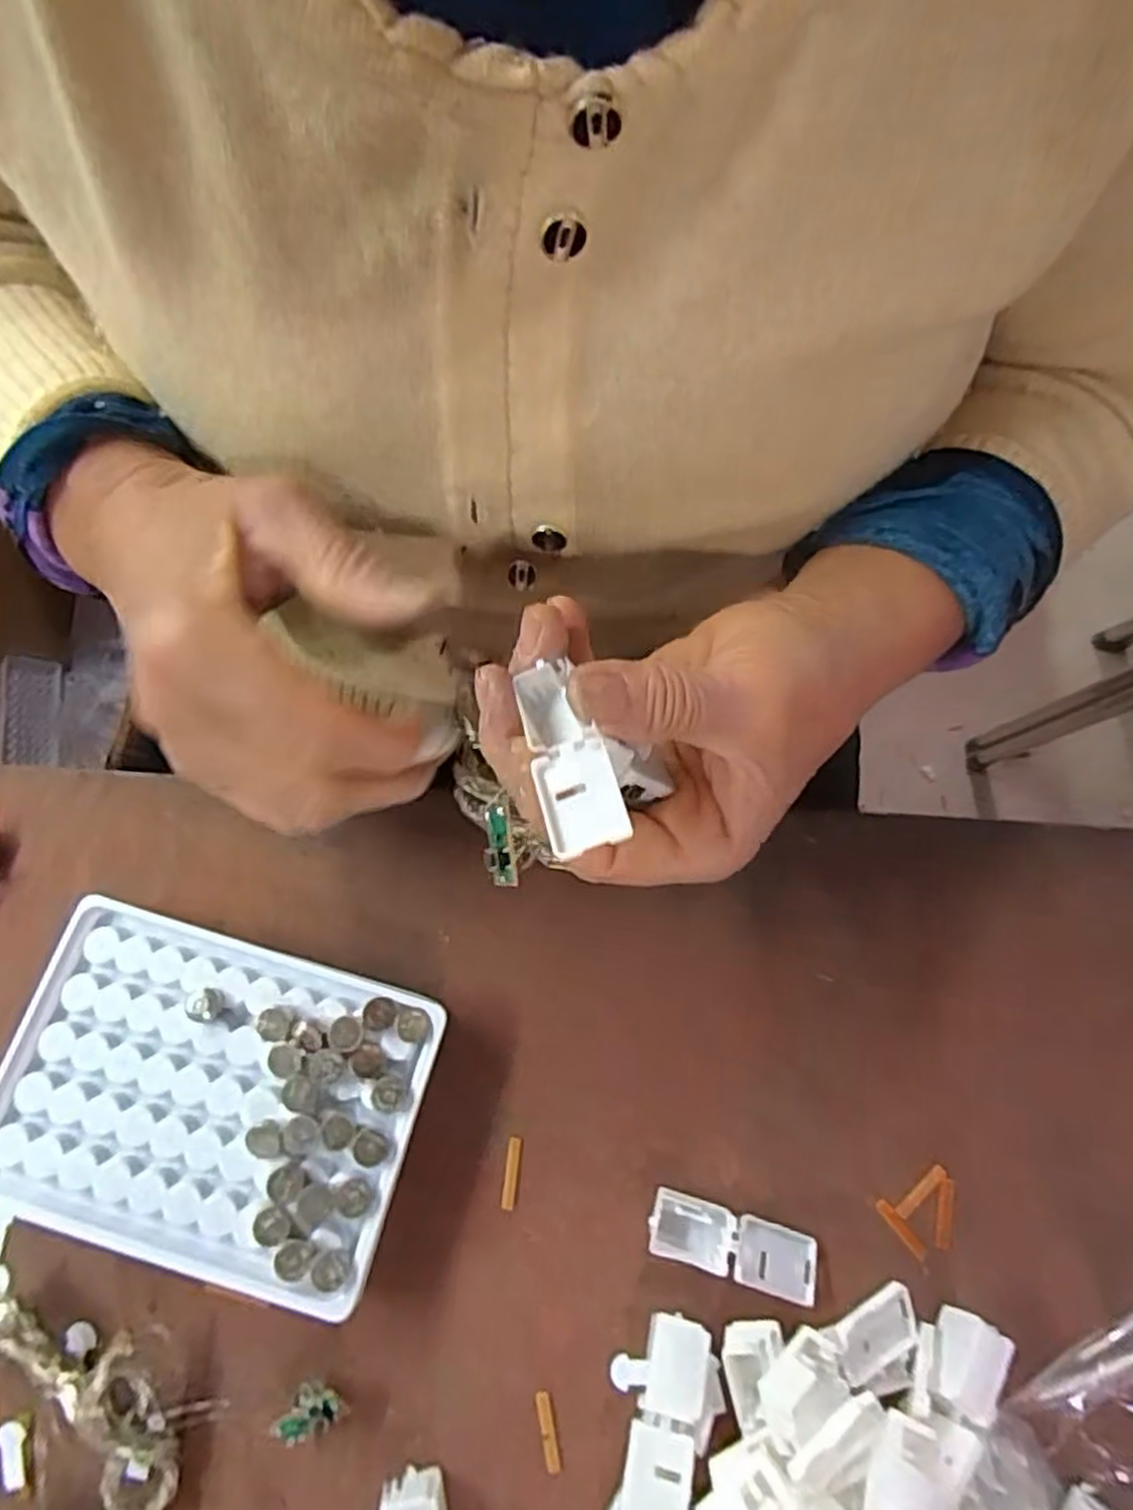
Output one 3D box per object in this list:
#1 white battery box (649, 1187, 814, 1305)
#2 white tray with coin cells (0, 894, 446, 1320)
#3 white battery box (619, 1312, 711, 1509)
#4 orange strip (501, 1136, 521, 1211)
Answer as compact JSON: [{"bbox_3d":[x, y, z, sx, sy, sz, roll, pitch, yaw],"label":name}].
[{"bbox_3d":[0.056,0.162,0.258,0.055,0.008,0.020,18,68,4],"label":"white battery box"},{"bbox_3d":[-0.115,0.113,0.255,0.130,0.023,0.097,15,68,3],"label":"white tray with coin cells"},{"bbox_3d":[0.030,0.204,0.239,0.019,0.015,0.054,15,68,3],"label":"white battery box"},{"bbox_3d":[-0.019,0.142,0.266,0.004,0.004,0.022,6,68,-1],"label":"orange strip"}]

